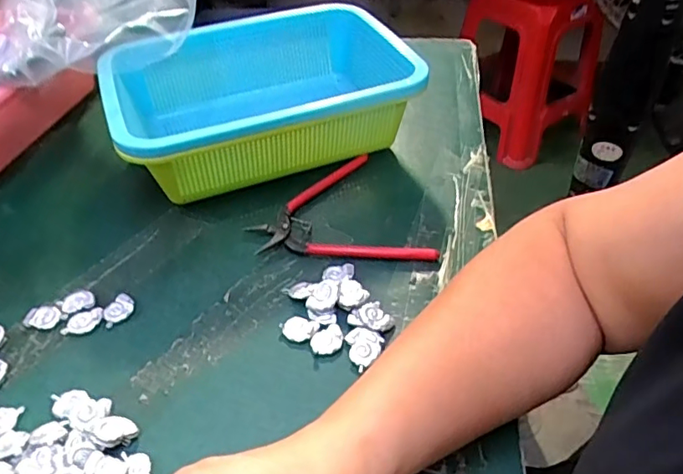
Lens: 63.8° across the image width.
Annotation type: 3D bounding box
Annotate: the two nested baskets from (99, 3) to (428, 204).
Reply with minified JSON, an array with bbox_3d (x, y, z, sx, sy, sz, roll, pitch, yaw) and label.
[{"bbox_3d":[-0.079,-0.127,0.509,0.248,0.108,0.192,-18,45,-16],"label":"two nested baskets"}]

